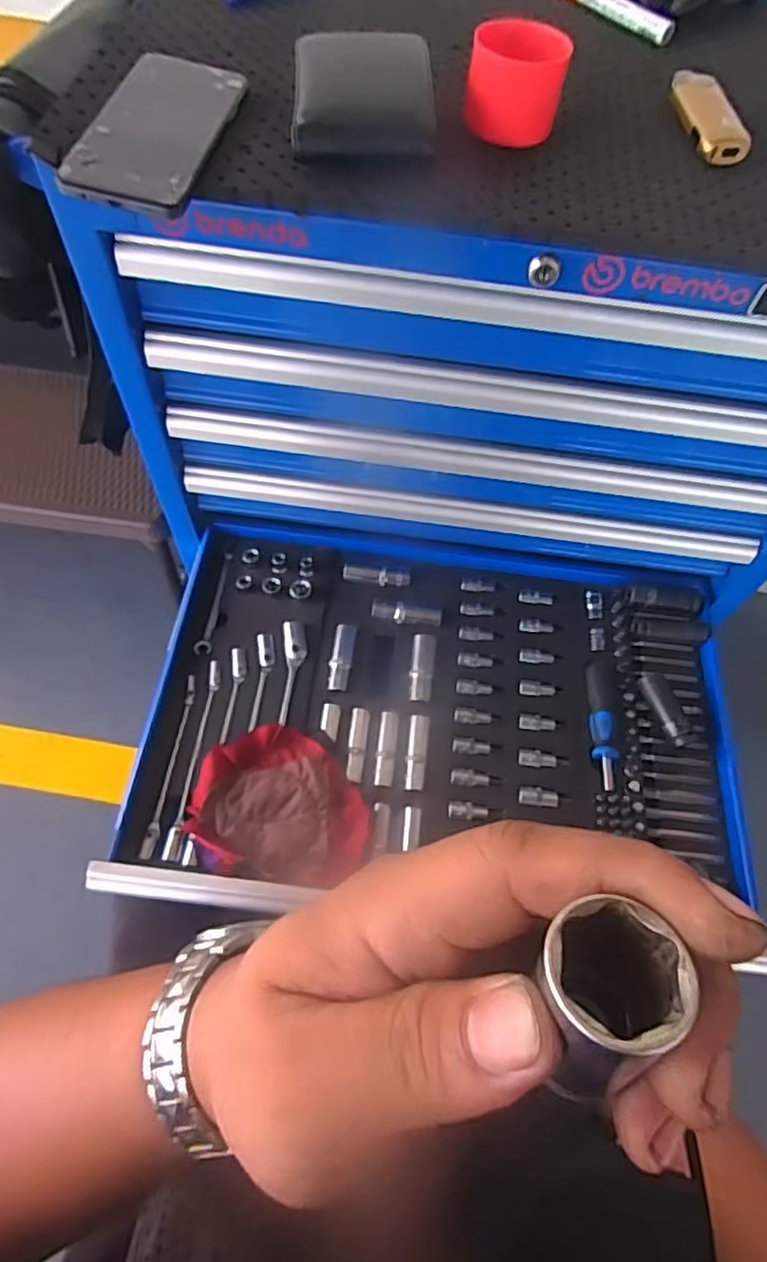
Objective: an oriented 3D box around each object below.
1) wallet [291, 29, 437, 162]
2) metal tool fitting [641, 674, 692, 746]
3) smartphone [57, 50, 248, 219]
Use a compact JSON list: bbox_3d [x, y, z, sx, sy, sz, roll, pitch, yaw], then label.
[{"bbox_3d":[-0.014,-0.354,0.414,0.091,0.033,0.104,-2,61,-5],"label":"wallet"},{"bbox_3d":[0.298,0.081,0.664,0.018,0.015,0.081,-14,63,-12],"label":"metal tool fitting"},{"bbox_3d":[-0.142,-0.324,0.407,0.077,0.015,0.163,9,61,1],"label":"smartphone"}]

